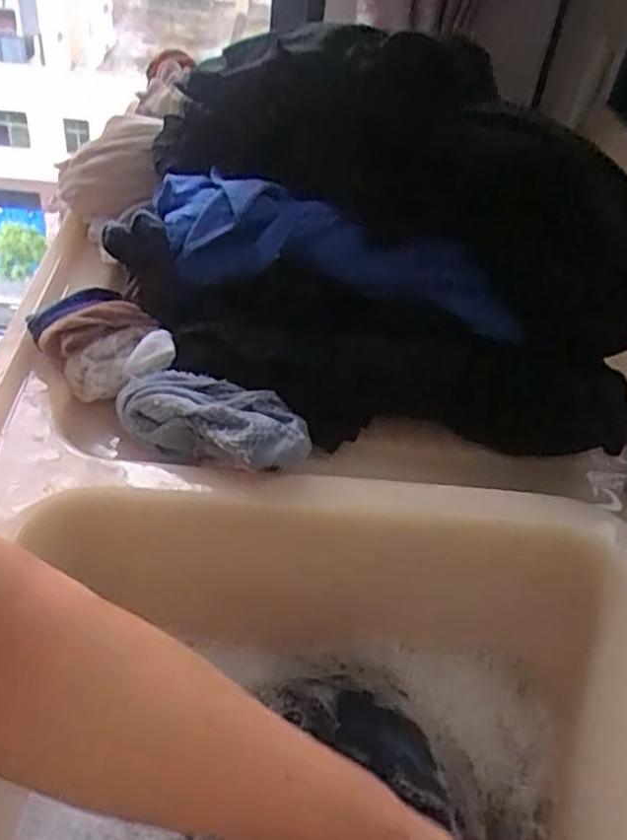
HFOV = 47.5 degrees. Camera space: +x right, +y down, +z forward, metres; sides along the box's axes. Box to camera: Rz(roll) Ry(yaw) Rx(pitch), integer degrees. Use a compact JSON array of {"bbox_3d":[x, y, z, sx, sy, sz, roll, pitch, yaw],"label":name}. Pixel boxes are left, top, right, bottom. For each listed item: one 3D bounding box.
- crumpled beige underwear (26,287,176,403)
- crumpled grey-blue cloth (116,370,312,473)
[{"bbox_3d":[-0.142,-0.052,0.483,0.098,0.048,0.068,34,48,28],"label":"crumpled beige underwear"},{"bbox_3d":[-0.067,0.001,0.458,0.126,0.042,0.056,18,42,12],"label":"crumpled grey-blue cloth"}]

